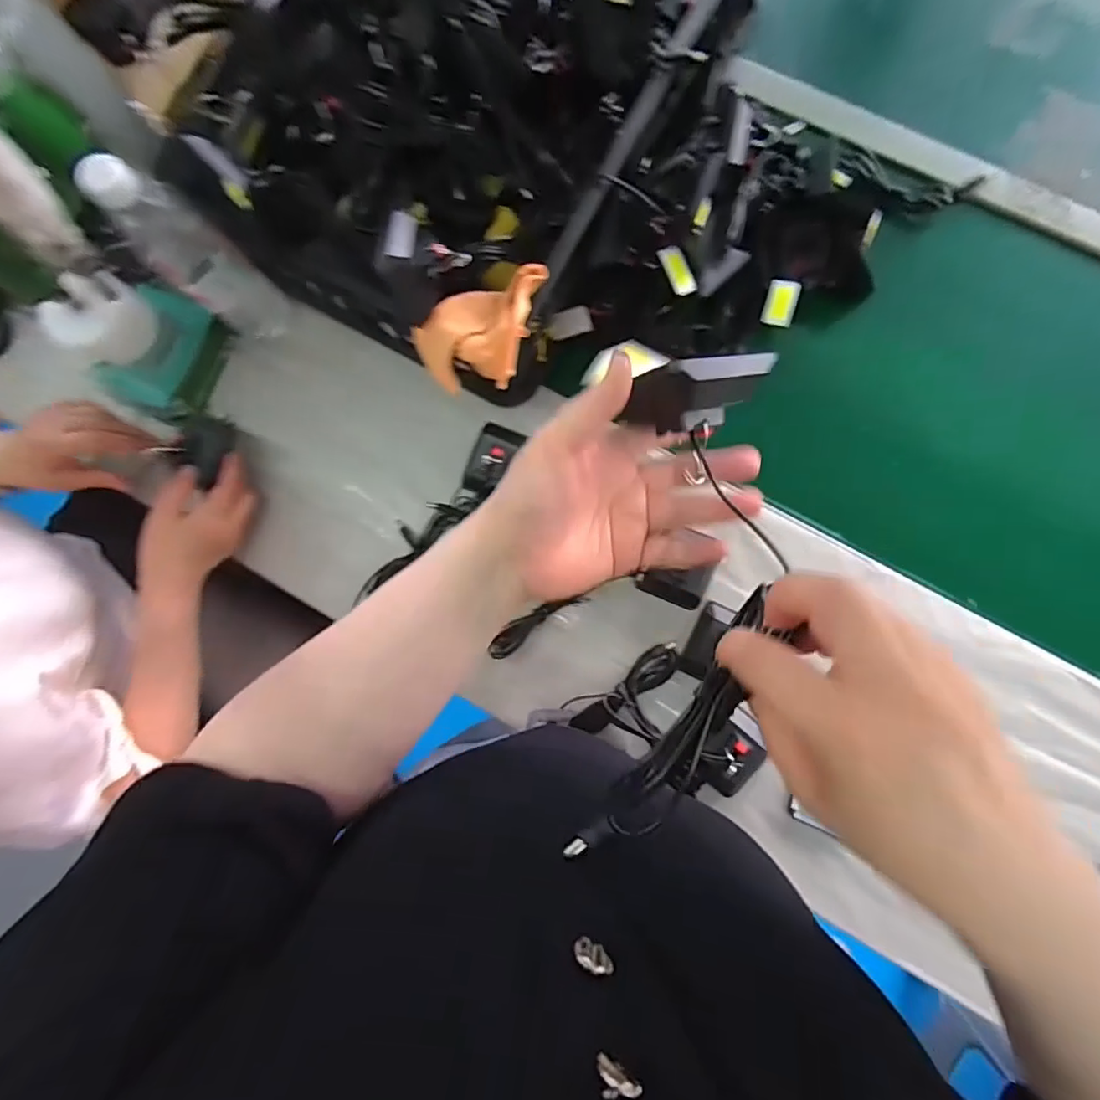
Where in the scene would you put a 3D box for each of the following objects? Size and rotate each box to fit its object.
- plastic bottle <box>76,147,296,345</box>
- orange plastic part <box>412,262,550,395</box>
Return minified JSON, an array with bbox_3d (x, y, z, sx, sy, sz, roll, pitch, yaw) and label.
[{"bbox_3d":[-0.338,-0.278,0.522,0.071,0.213,0.068,44,88,8],"label":"plastic bottle"},{"bbox_3d":[-0.055,-0.186,0.484,0.125,0.057,0.091,-16,82,2],"label":"orange plastic part"}]

